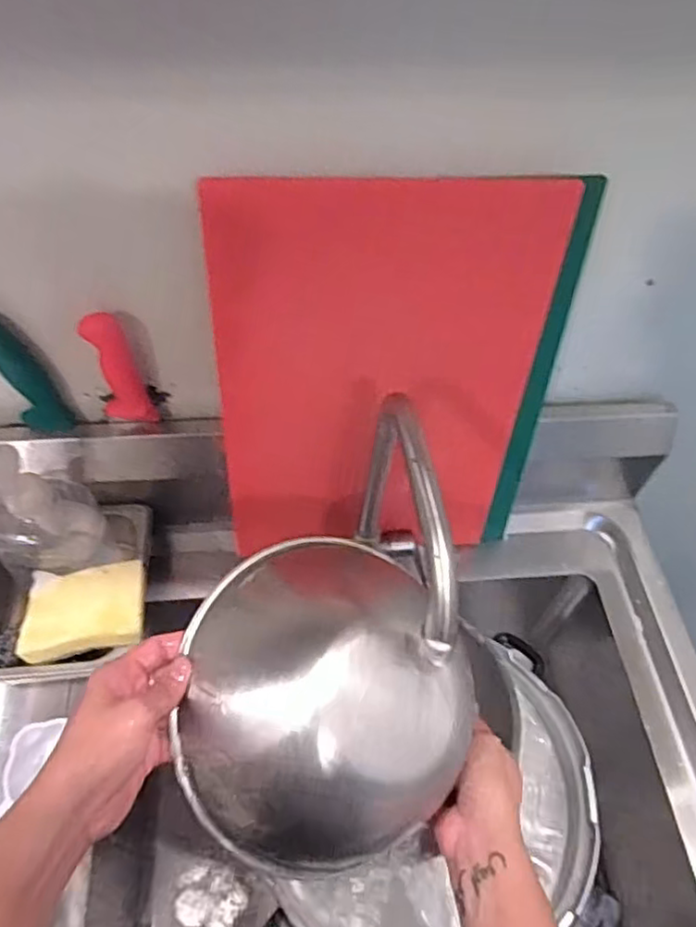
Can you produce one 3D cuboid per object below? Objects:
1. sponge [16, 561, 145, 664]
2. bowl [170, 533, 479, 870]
[{"bbox_3d":[-0.227,0.124,0.562,0.099,0.019,0.075,-5,56,-7],"label":"sponge"},{"bbox_3d":[-0.020,0.149,0.445,0.194,0.103,0.204,2,55,-3],"label":"bowl"}]

